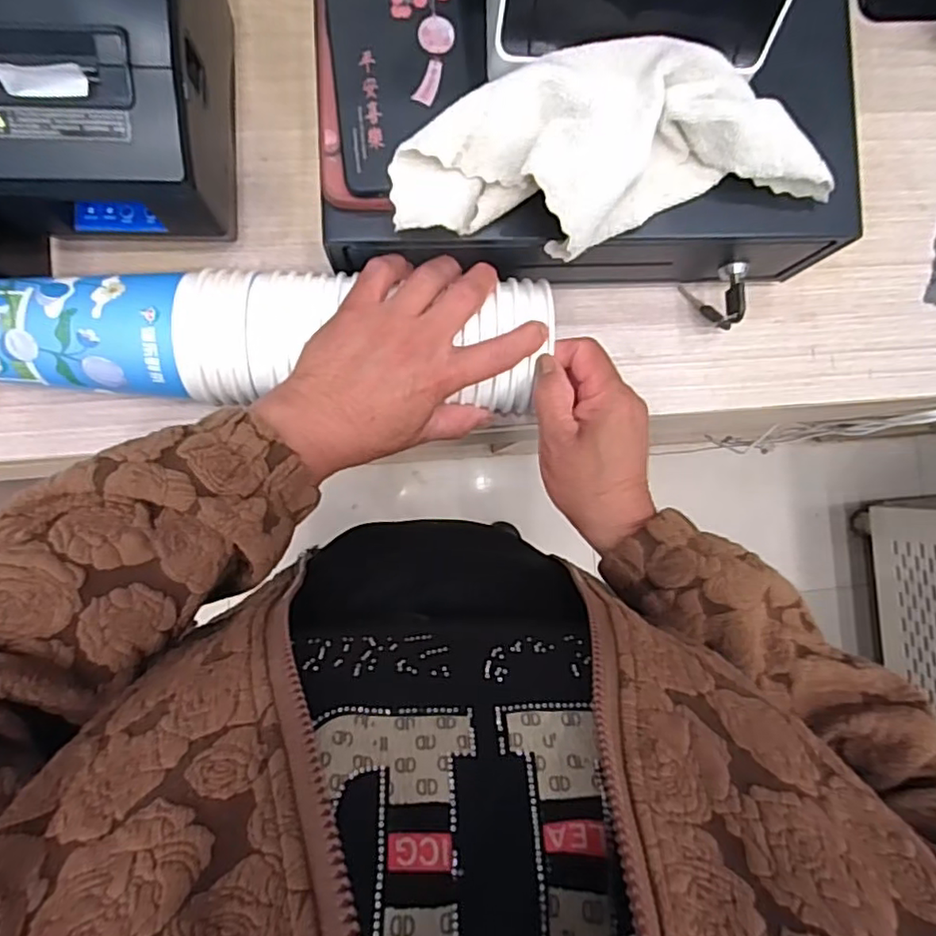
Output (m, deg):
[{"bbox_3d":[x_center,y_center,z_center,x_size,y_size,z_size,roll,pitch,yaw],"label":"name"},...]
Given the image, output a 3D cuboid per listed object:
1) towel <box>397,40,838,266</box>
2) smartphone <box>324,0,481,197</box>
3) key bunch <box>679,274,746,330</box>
[{"bbox_3d":[0.082,-0.175,0.343,0.250,0.041,0.100,-12,89,-5],"label":"towel"},{"bbox_3d":[-0.037,-0.231,0.337,0.076,0.004,0.156,-6,89,-5],"label":"smartphone"},{"bbox_3d":[0.183,-0.124,0.449,0.016,0.051,0.045,-30,91,-5],"label":"key bunch"}]

